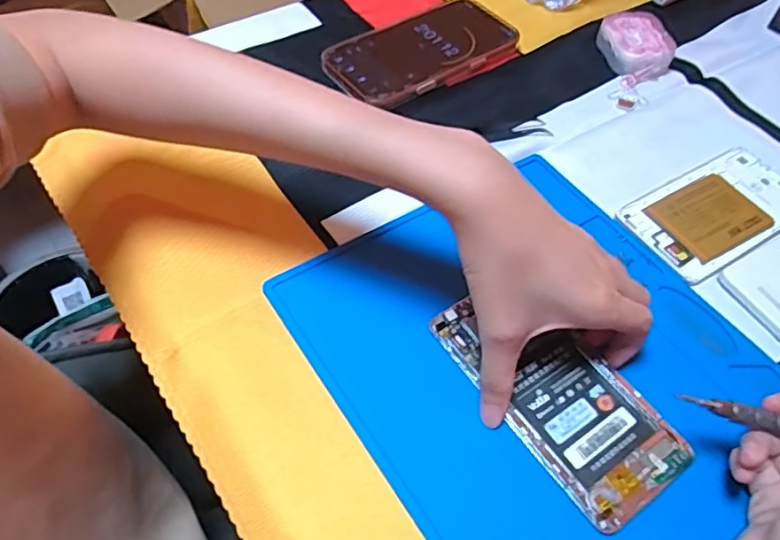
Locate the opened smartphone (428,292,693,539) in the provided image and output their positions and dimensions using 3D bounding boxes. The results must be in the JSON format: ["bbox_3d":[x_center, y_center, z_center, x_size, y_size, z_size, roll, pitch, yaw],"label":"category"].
[{"bbox_3d":[0.091,0.065,0.327,0.069,0.005,0.139,-28,61,-22],"label":"opened smartphone"}]

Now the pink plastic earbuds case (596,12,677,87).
[{"bbox_3d":[0.216,-0.196,0.520,0.056,0.025,0.067,-13,56,-13],"label":"pink plastic earbuds case"}]

